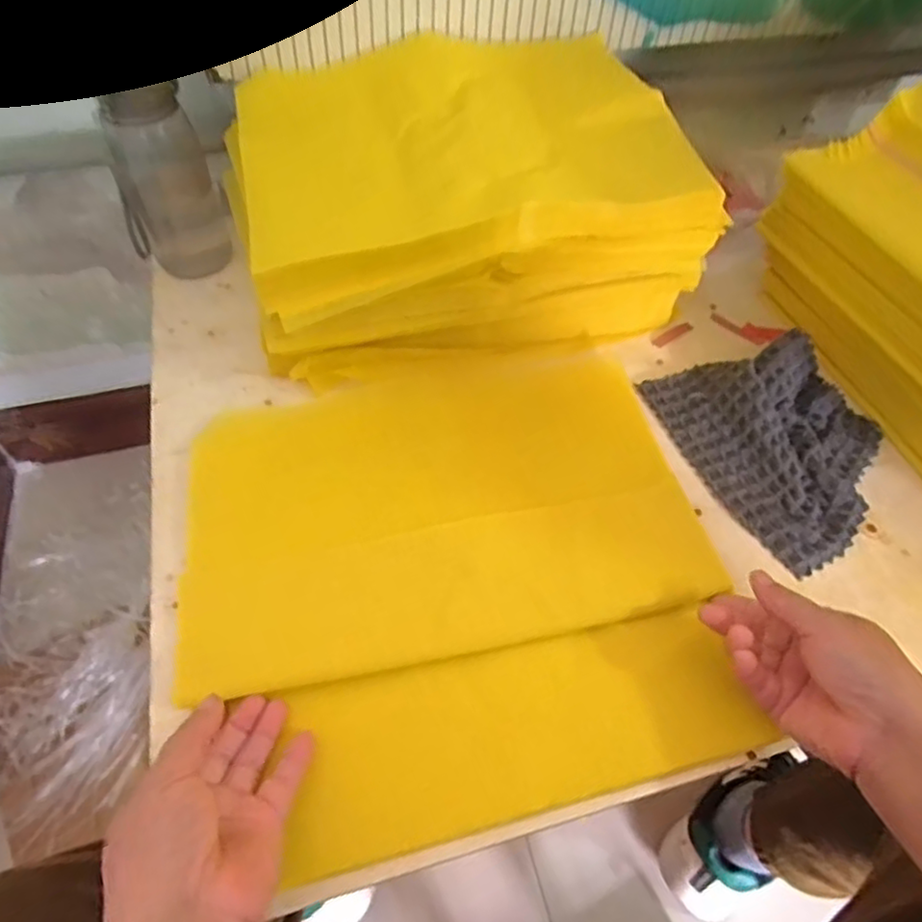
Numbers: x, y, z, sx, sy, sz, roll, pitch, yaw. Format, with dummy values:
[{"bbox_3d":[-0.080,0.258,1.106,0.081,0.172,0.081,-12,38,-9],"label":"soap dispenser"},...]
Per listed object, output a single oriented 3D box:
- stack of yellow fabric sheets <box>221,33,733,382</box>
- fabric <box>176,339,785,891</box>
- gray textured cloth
[{"bbox_3d":[-0.004,-0.229,0.563,0.345,0.143,0.259,-13,56,-12],"label":"stack of yellow fabric sheets"},{"bbox_3d":[-0.004,0.063,0.442,0.349,0.016,0.330,-12,58,-9],"label":"fabric"},{"bbox_3d":[0.255,-0.021,0.492,0.156,0.035,0.191,-18,57,-14],"label":"gray textured cloth"}]

